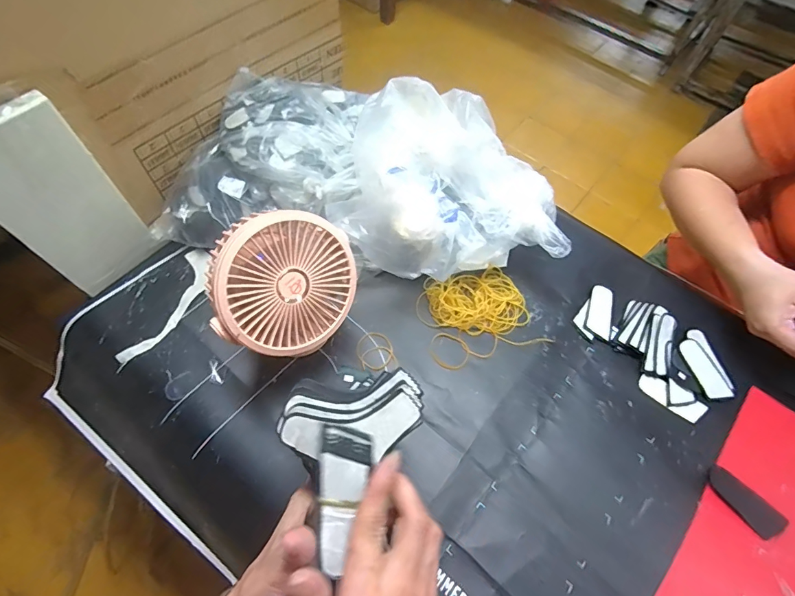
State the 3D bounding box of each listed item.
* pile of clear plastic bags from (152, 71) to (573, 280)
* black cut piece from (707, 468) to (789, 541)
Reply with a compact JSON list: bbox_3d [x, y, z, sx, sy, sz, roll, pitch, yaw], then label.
[{"bbox_3d":[-0.039,-0.152,0.510,0.453,0.149,0.233,10,63,4],"label":"pile of clear plastic bags"},{"bbox_3d":[0.339,0.200,0.413,0.071,0.006,0.031,41,69,18],"label":"black cut piece"}]

